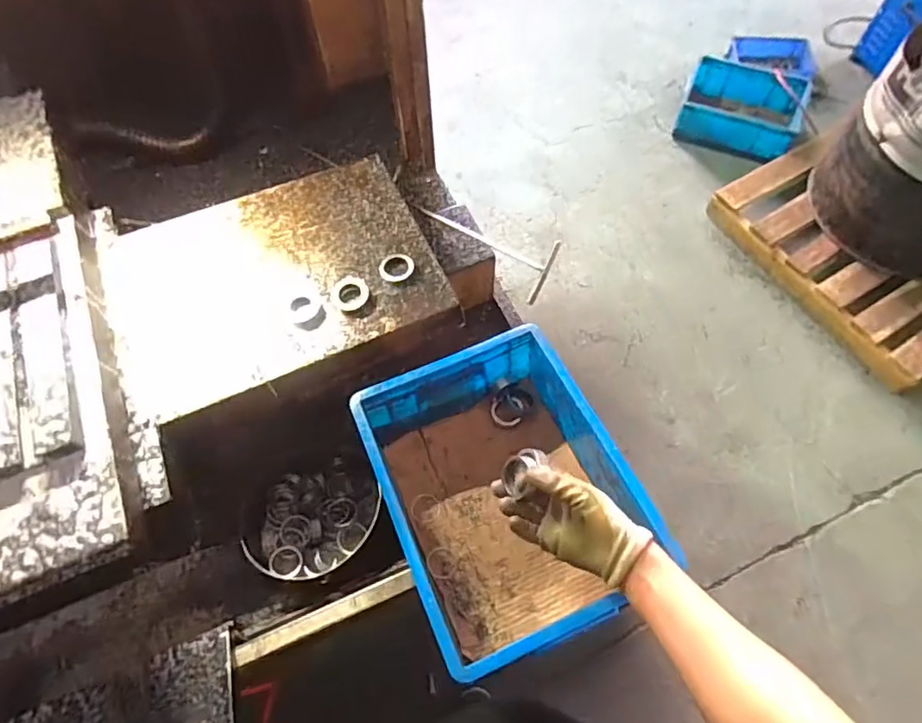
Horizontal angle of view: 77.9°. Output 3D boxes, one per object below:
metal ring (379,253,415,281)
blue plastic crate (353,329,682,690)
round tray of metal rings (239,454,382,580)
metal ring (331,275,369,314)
[{"bbox_3d":[-0.087,-0.129,0.778,0.048,0.010,0.040,-10,64,-4],"label":"metal ring"},{"bbox_3d":[0.048,0.157,0.692,0.265,0.139,0.346,-21,65,-10],"label":"blue plastic crate"},{"bbox_3d":[-0.212,0.217,0.814,0.199,0.069,0.166,-2,63,0],"label":"round tray of metal rings"},{"bbox_3d":[-0.147,-0.092,0.759,0.048,0.014,0.056,-11,64,-5],"label":"metal ring"}]

